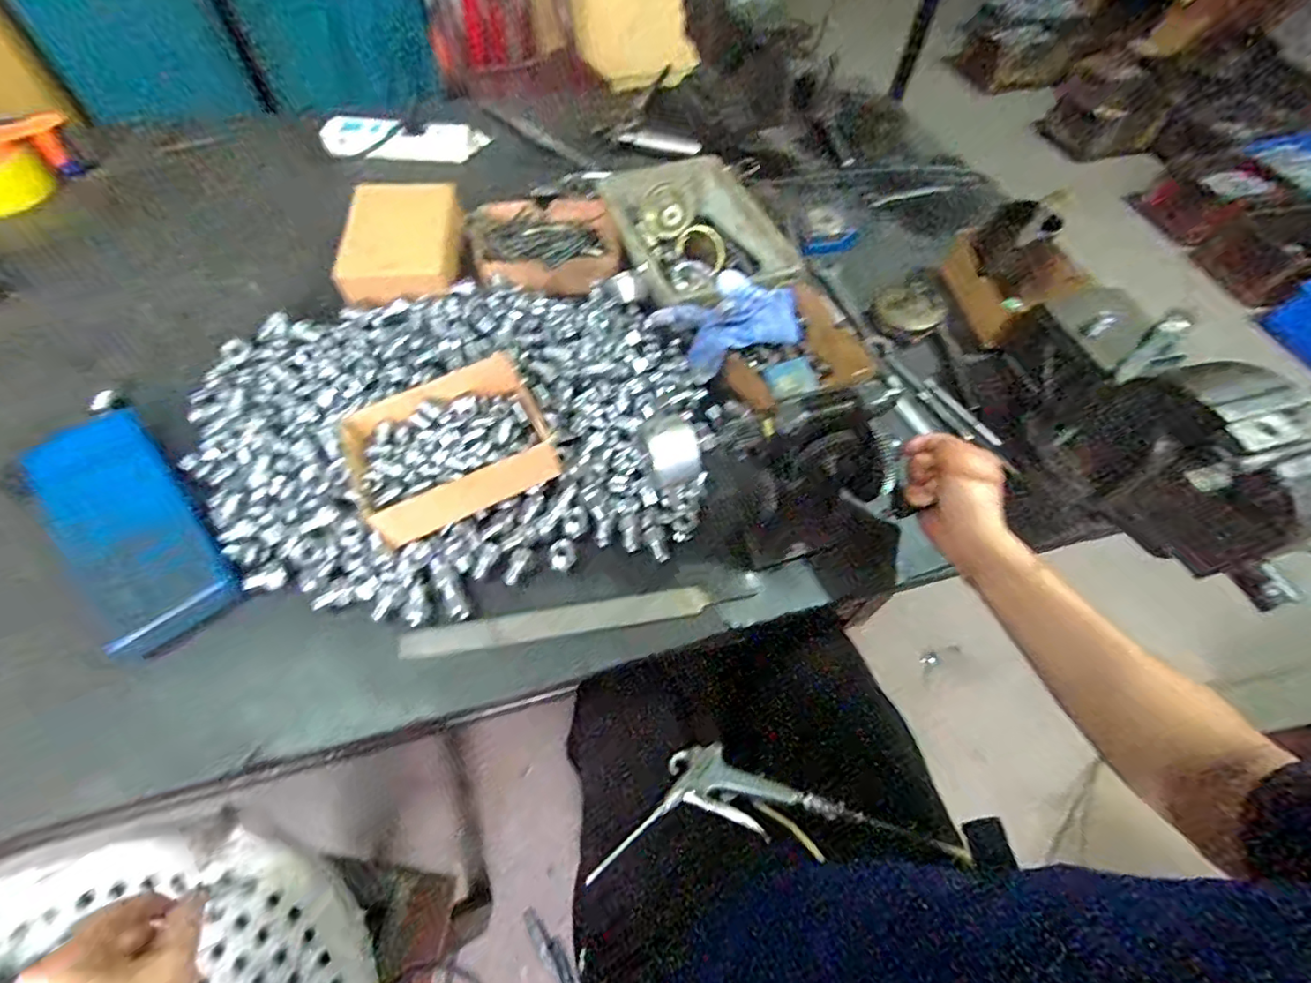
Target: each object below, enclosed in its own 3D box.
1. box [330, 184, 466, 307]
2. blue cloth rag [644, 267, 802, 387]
[{"bbox_3d":[-0.298,-0.296,0.660,0.122,0.036,0.171,-1,58,-5],"label":"box"},{"bbox_3d":[0.090,-0.184,0.609,0.167,0.074,0.073,-15,60,-13],"label":"blue cloth rag"}]

